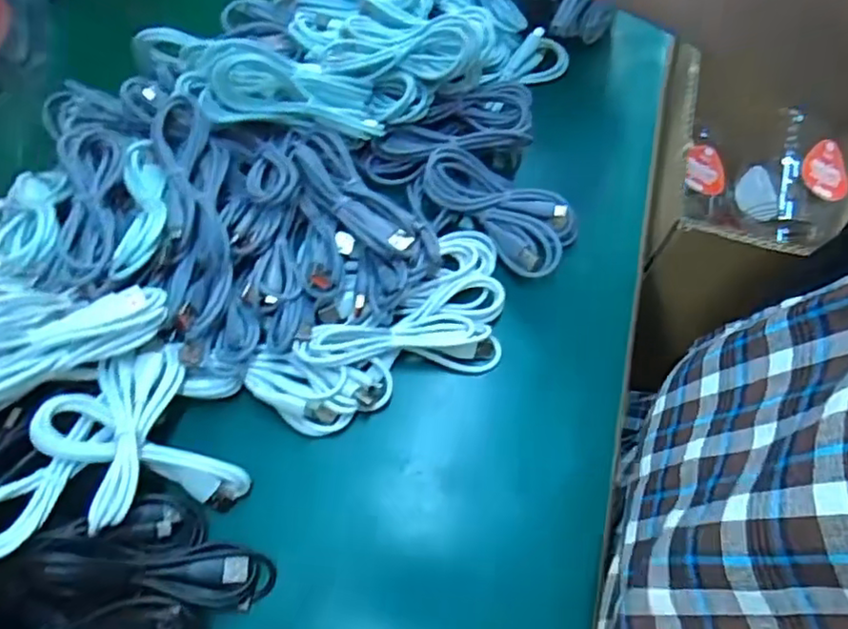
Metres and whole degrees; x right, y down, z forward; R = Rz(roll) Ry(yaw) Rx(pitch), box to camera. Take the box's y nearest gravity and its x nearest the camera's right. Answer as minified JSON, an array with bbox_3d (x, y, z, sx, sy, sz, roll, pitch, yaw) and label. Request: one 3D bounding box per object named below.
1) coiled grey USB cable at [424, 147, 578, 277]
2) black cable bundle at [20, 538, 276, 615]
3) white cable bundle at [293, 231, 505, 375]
[{"bbox_3d":[0.050,-0.074,0.417,0.104,0.018,0.056,29,67,12],"label":"coiled grey USB cable"},{"bbox_3d":[-0.135,0.131,0.320,0.113,0.021,0.031,12,62,-18],"label":"black cable bundle"},{"bbox_3d":[-0.012,-0.011,0.400,0.123,0.030,0.095,-1,64,-2],"label":"white cable bundle"}]

